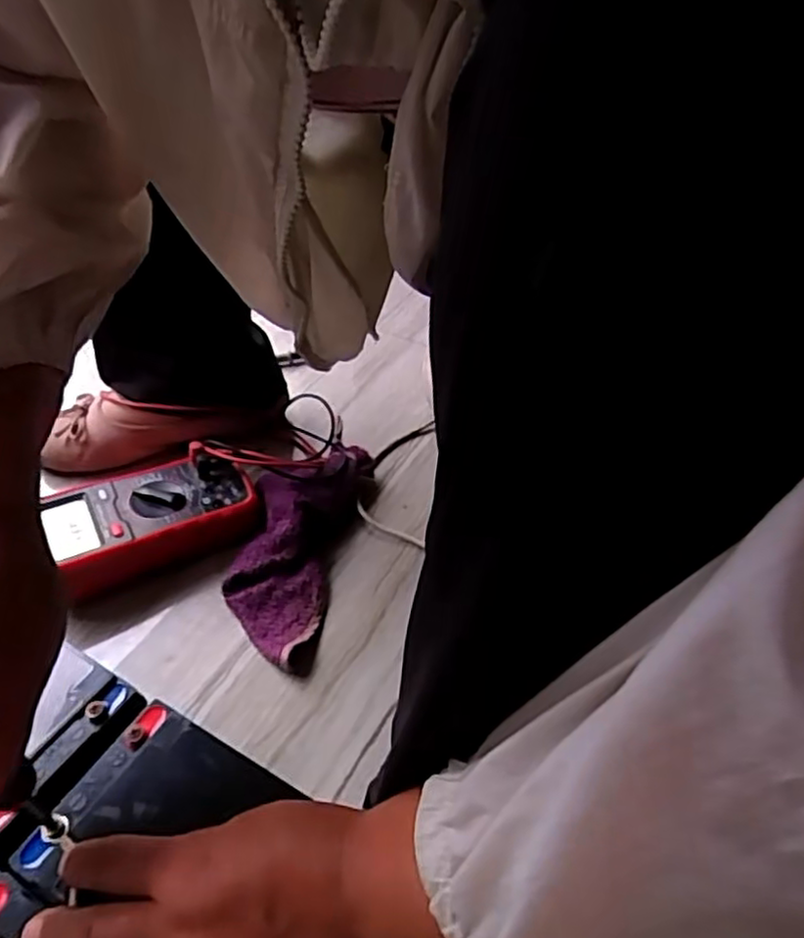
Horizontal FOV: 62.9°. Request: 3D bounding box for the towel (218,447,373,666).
[{"bbox_3d":[-0.093,0.055,0.566,0.089,0.045,0.226,9,45,9],"label":"towel"}]

